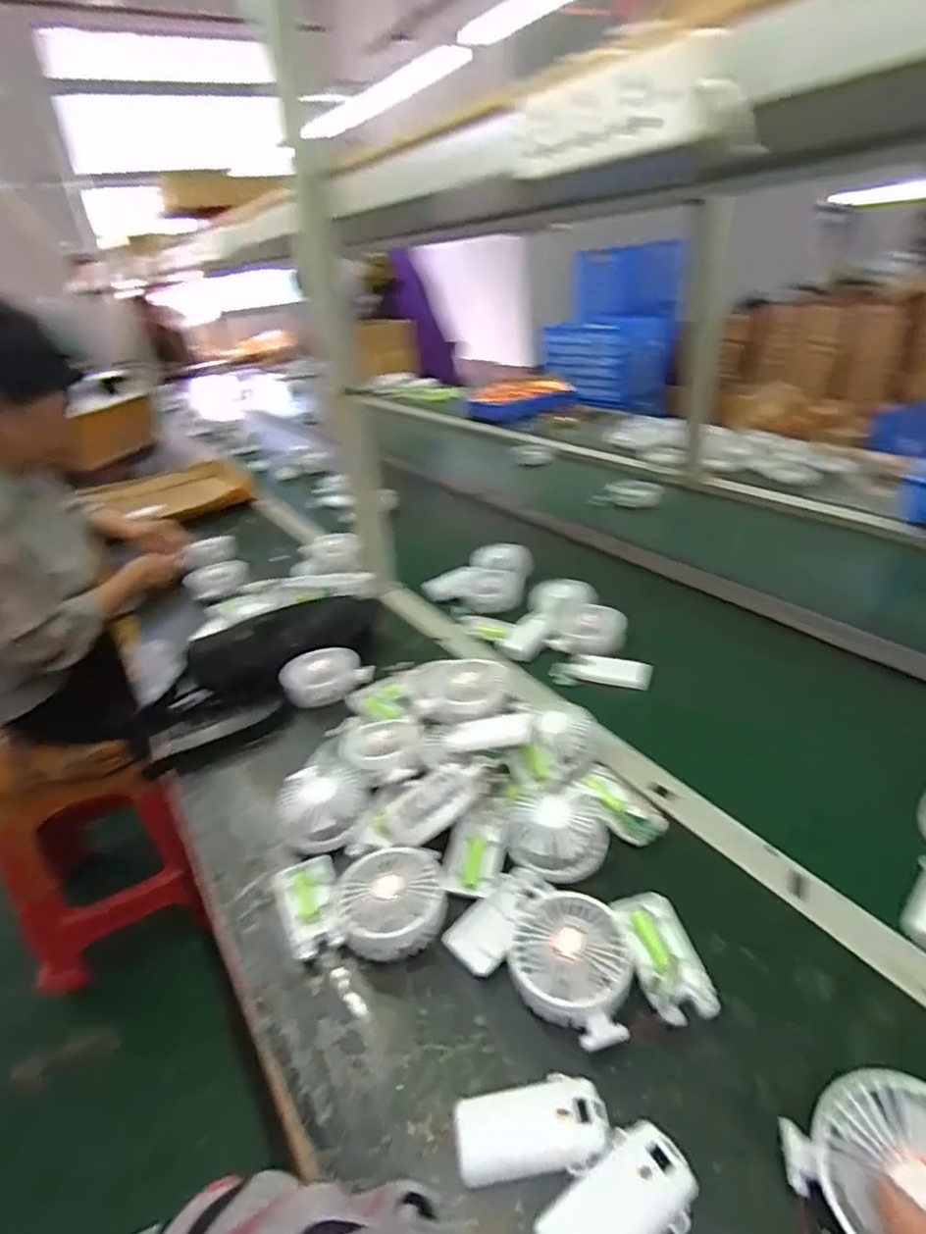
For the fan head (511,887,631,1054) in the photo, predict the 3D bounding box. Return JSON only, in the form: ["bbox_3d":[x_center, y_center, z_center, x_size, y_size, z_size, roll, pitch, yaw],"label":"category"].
[{"bbox_3d":[0.080,0.260,0.459,0.087,0.037,0.100,1,31,14],"label":"fan head"}]

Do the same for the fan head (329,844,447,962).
[{"bbox_3d":[-0.062,0.237,0.526,0.095,0.034,0.089,-5,30,3],"label":"fan head"}]

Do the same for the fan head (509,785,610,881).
[{"bbox_3d":[0.084,0.195,0.566,0.086,0.030,0.083,-5,30,3],"label":"fan head"}]

